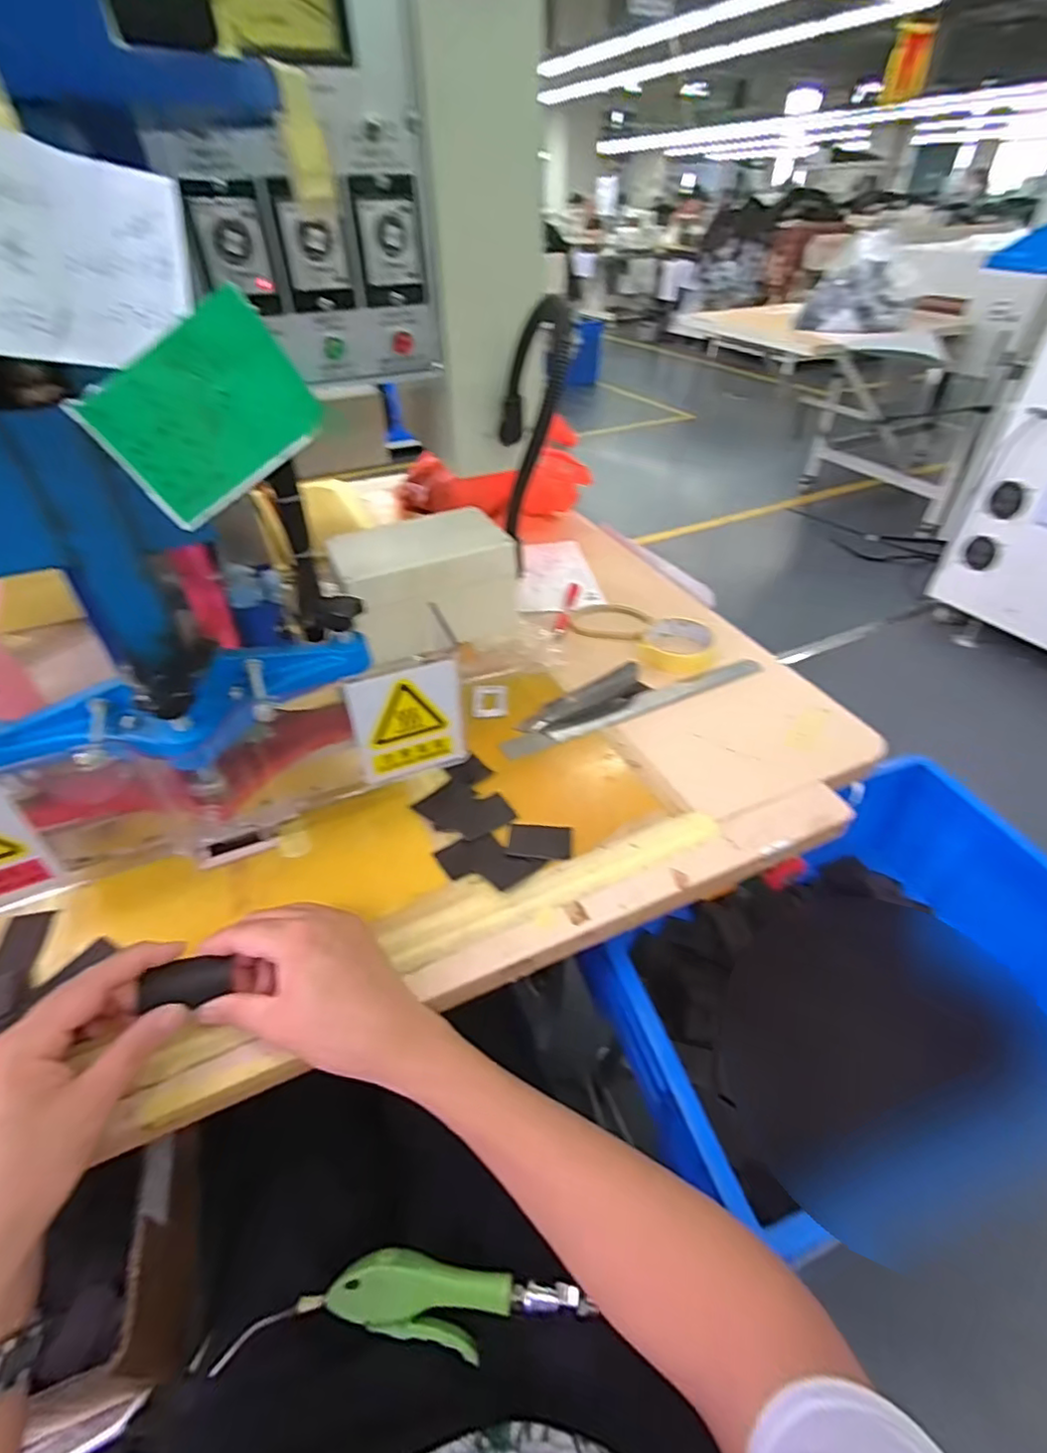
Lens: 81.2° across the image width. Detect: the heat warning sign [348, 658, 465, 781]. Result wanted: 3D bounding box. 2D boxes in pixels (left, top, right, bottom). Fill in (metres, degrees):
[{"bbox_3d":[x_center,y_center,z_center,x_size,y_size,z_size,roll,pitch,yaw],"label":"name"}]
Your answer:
[{"bbox_3d":[-0.086,-0.001,0.470,0.082,0.096,0.009,-20,44,-21],"label":"heat warning sign"}]

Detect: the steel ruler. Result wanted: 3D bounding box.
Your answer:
[{"bbox_3d":[0.128,-0.022,0.665,0.323,0.006,0.034,-19,40,-19],"label":"steel ruler"}]

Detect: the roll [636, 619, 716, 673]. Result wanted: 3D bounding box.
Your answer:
[{"bbox_3d":[0.186,-0.101,0.729,0.084,0.020,0.100,10,43,14],"label":"roll"}]

